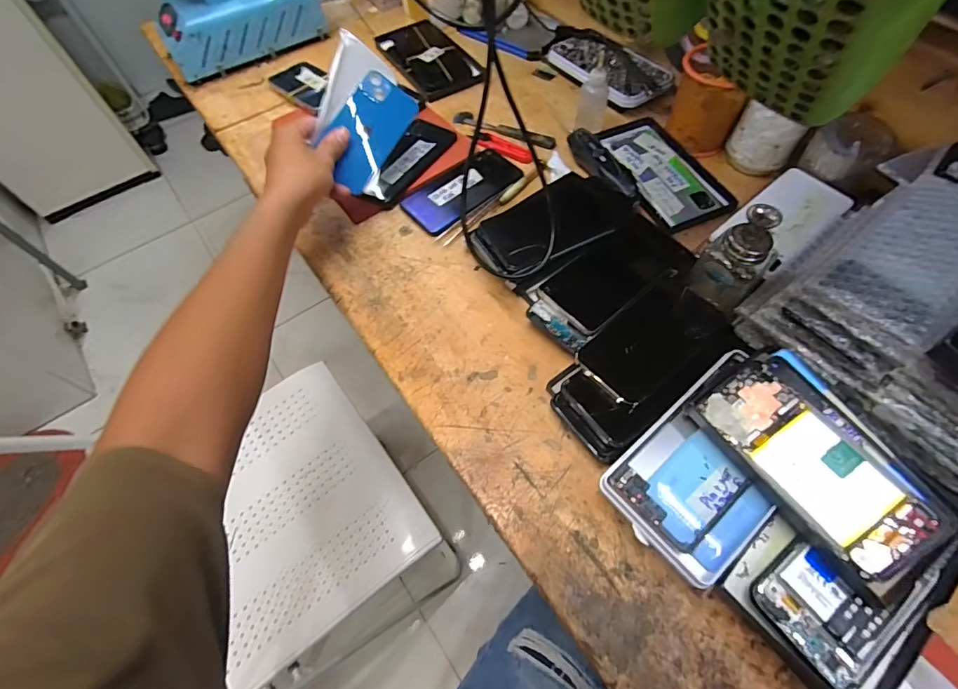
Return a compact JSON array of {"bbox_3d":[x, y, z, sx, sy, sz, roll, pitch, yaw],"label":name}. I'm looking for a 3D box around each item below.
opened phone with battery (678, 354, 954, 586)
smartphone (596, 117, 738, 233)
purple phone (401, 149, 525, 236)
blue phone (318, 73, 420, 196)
[{"bbox_3d":[0.255,0.084,0.341,0.088,0.013,0.165,-38,65,-4],"label":"opened phone with battery"},{"bbox_3d":[0.230,-0.225,0.570,0.108,0.011,0.187,-18,61,-8],"label":"smartphone"},{"bbox_3d":[-0.020,-0.198,0.569,0.151,0.010,0.077,-38,66,-18],"label":"purple phone"},{"bbox_3d":[-0.127,-0.245,0.513,0.008,0.066,0.138,6,64,57],"label":"blue phone"}]

